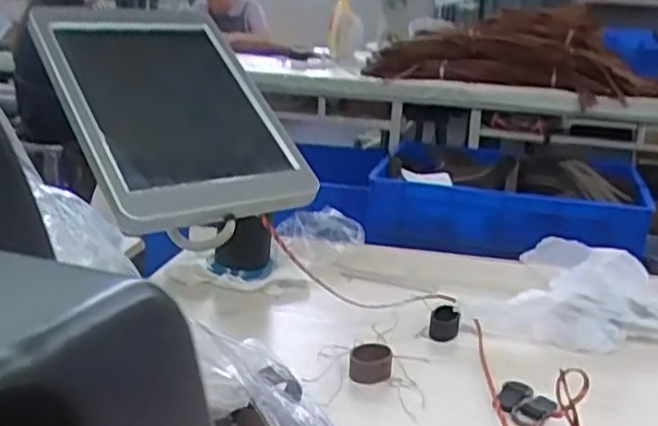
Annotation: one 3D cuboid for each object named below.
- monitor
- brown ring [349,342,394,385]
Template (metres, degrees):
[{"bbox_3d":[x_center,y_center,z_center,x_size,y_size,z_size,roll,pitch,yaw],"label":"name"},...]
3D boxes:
[{"bbox_3d":[-0.115,-0.076,0.500,0.142,0.026,0.201,-10,56,-37],"label":"monitor"},{"bbox_3d":[0.032,0.115,0.542,0.031,0.021,0.028,3,17,-1],"label":"brown ring"}]

